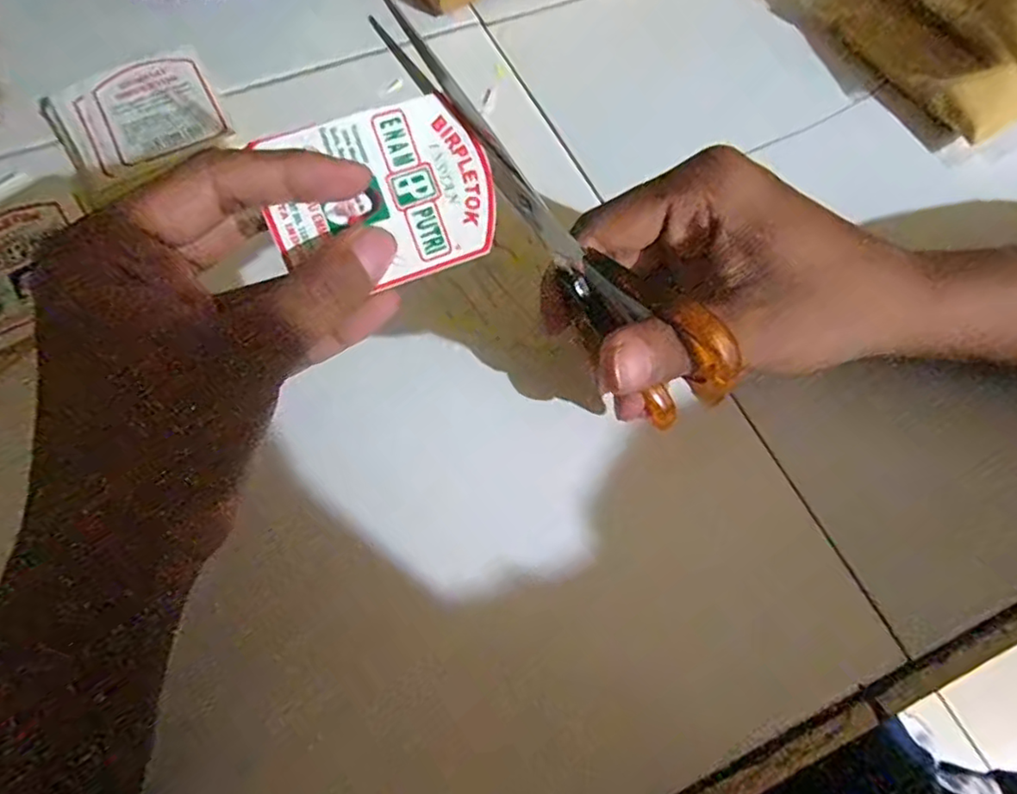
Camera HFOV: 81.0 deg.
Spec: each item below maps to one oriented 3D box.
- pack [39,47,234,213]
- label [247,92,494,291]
[{"bbox_3d":[-0.194,-0.146,0.314,0.083,0.007,0.085,-31,72,-14],"label":"pack"},{"bbox_3d":[-0.041,-0.064,0.193,0.070,0.004,0.053,-20,99,-7],"label":"label"}]

